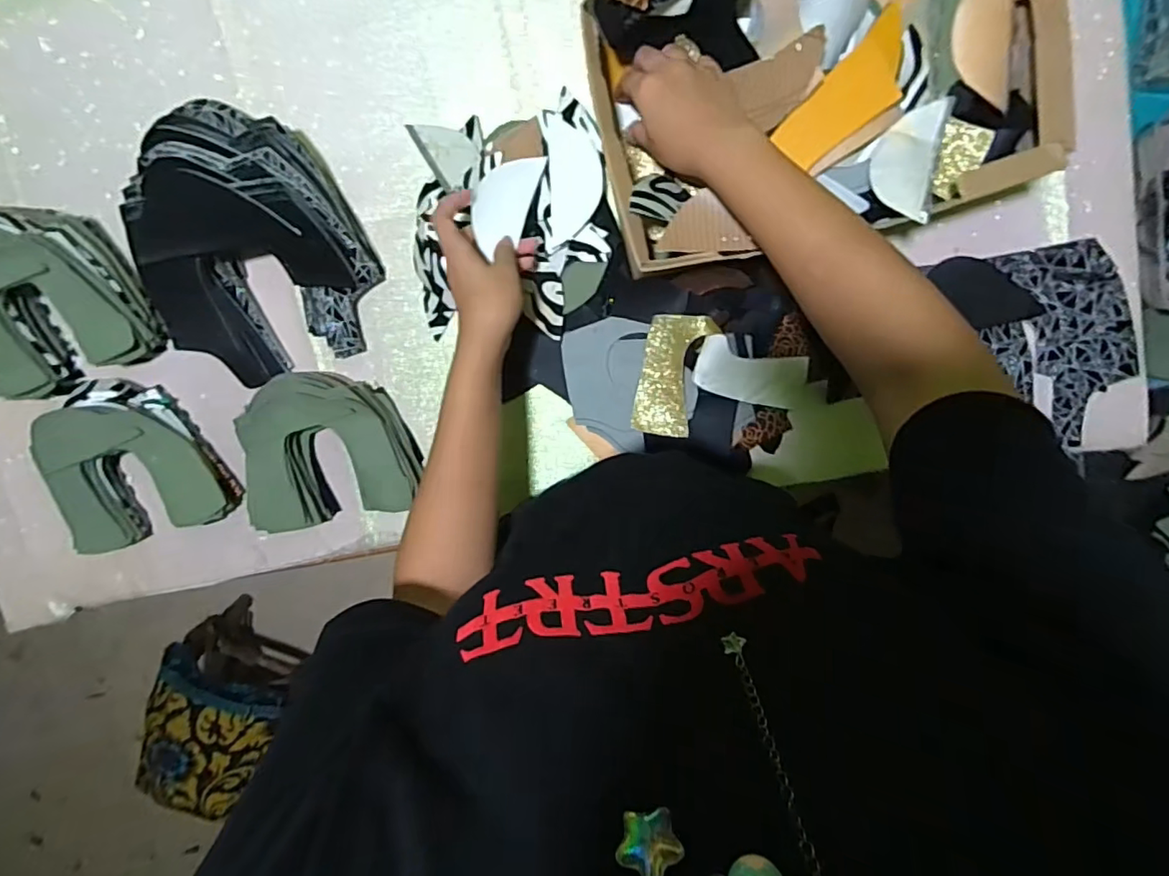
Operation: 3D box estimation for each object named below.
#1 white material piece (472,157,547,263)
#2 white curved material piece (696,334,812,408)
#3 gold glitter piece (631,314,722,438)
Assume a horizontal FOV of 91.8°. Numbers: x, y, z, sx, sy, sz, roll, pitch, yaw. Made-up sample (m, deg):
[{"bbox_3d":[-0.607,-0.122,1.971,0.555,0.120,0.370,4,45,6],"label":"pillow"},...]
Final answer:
[{"bbox_3d":[-0.069,-0.208,0.489,0.047,0.008,0.090,20,87,-19],"label":"white material piece"},{"bbox_3d":[0.158,-0.060,0.533,0.119,0.017,0.051,10,100,-25],"label":"white curved material piece"},{"bbox_3d":[0.080,-0.059,0.526,0.054,0.025,0.119,11,118,2],"label":"gold glitter piece"}]

